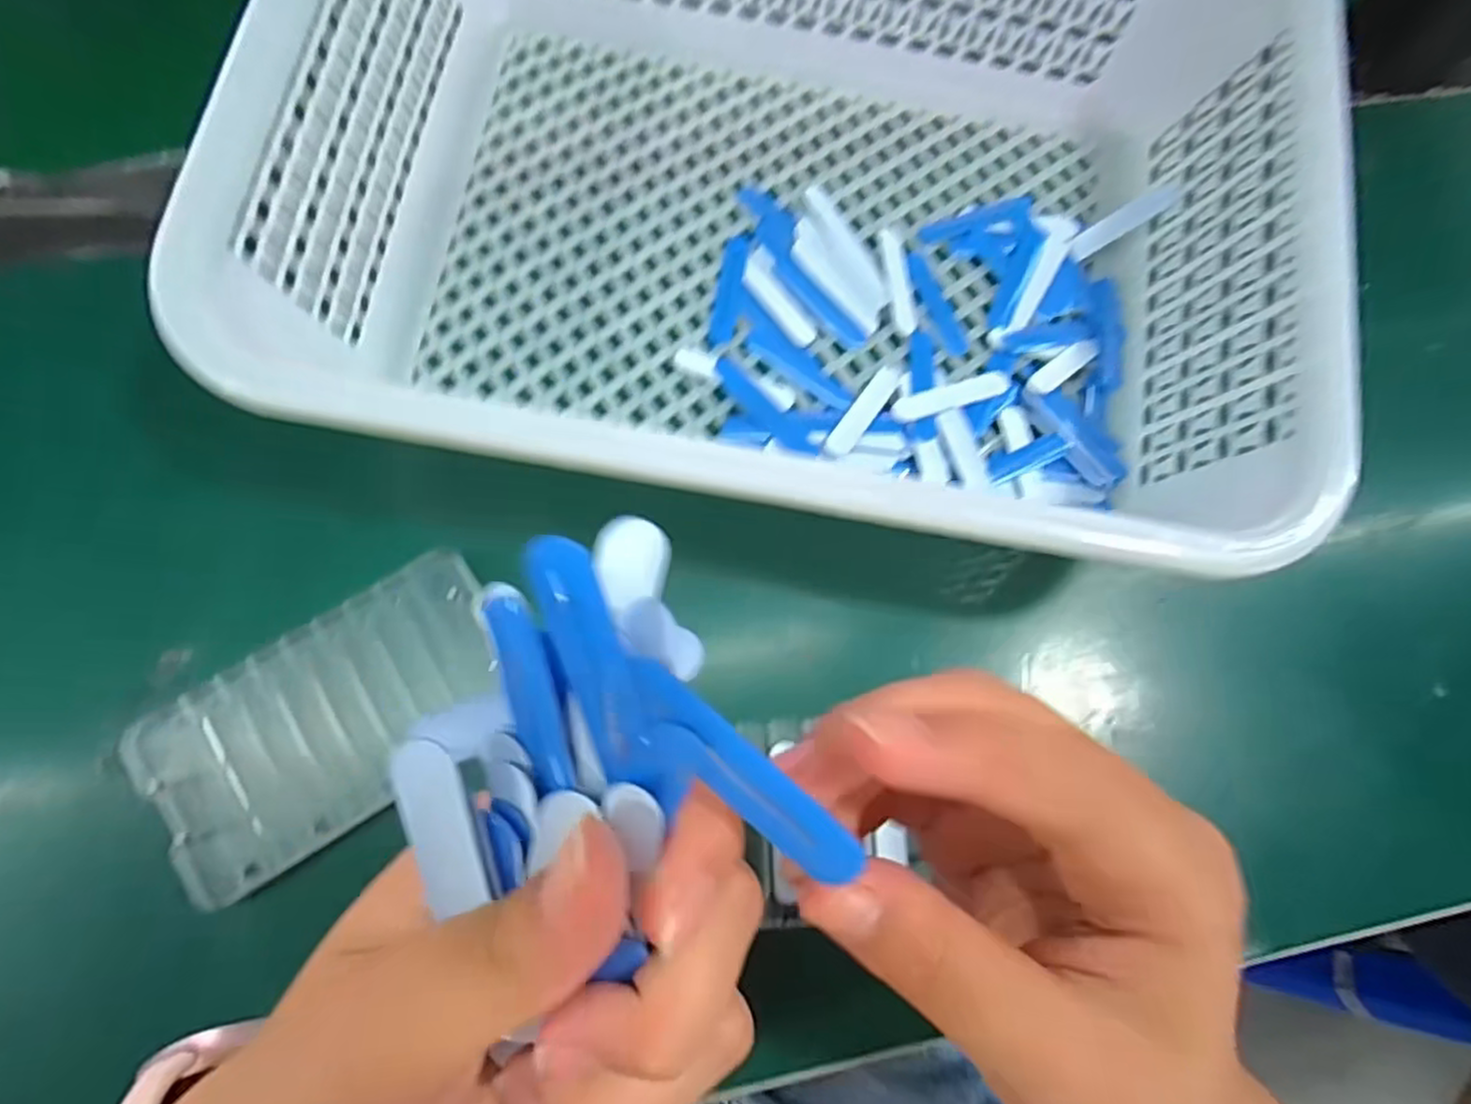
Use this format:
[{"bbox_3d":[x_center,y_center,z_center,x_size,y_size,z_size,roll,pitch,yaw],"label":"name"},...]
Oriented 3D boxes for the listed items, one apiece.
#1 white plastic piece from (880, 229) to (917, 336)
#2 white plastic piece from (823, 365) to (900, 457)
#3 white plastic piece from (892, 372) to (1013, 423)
[{"bbox_3d":[0.070,-0.116,0.312,0.010,0.004,0.050,-5,77,-5],"label":"white plastic piece"},{"bbox_3d":[0.052,-0.058,0.292,0.010,0.005,0.051,34,76,5],"label":"white plastic piece"},{"bbox_3d":[0.089,-0.064,0.297,0.053,0.004,0.011,-20,78,-8],"label":"white plastic piece"}]

